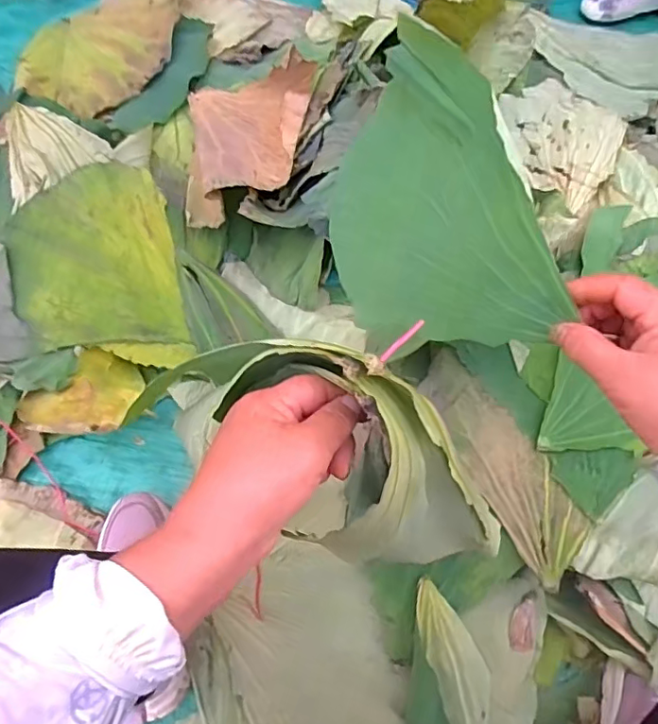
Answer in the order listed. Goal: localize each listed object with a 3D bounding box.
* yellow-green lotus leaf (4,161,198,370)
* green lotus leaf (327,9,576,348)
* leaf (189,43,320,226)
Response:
[{"bbox_3d":[-0.309,-0.143,0.743,0.200,0.036,0.244,-4,83,-29],"label":"yellow-green lotus leaf"},{"bbox_3d":[0.073,-0.092,0.454,0.030,0.237,0.231,-14,69,-28],"label":"green lotus leaf"},{"bbox_3d":[-0.118,-0.341,0.838,0.201,0.096,0.289,-5,67,-2],"label":"leaf"}]

